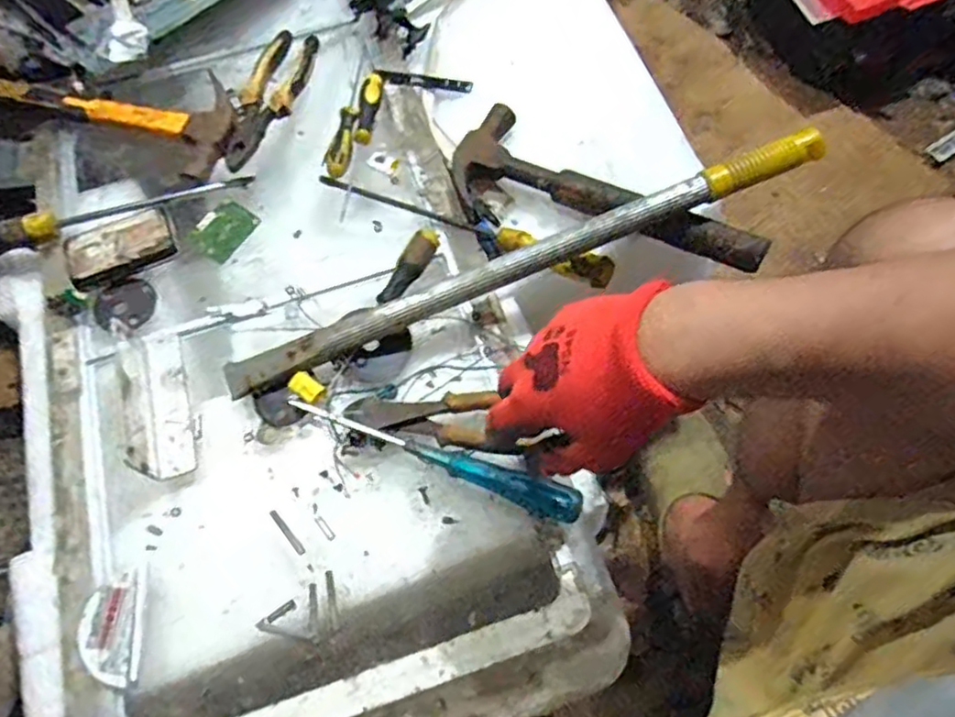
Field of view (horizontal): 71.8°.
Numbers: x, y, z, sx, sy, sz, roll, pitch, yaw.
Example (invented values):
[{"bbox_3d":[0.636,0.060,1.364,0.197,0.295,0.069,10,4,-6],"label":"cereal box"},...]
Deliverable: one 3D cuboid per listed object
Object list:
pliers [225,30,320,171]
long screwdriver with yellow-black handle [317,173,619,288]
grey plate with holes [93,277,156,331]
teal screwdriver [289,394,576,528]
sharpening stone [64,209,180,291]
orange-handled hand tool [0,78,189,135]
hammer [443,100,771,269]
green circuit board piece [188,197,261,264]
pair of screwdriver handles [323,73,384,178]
[{"bbox_3d":[-0.227,-0.274,0.692,0.067,0.017,0.178,14,68,9],"label":"pliers"},{"bbox_3d":[-0.013,-0.130,0.620,0.294,0.027,0.025,23,69,13],"label":"long screwdriver with yellow-black handle"},{"bbox_3d":[-0.325,-0.049,0.610,0.054,0.006,0.052,-1,66,3],"label":"grey plate with holes"},{"bbox_3d":[-0.035,0.080,0.522,0.240,0.025,0.024,18,68,11],"label":"teal screwdriver"},{"bbox_3d":[-0.334,-0.105,0.619,0.095,0.023,0.053,-25,67,-8],"label":"sharpening stone"},{"bbox_3d":[-0.420,-0.269,0.693,0.254,0.018,0.028,13,67,9],"label":"orange-handled hand tool"},{"bbox_3d":[0.105,-0.140,0.610,0.300,0.048,0.106,38,73,18],"label":"hammer"},{"bbox_3d":[-0.244,-0.124,0.636,0.043,0.010,0.058,31,71,15],"label":"green circuit board piece"},{"bbox_3d":[-0.125,-0.239,0.675,0.034,0.017,0.127,9,67,7],"label":"pair of screwdriver handles"}]

